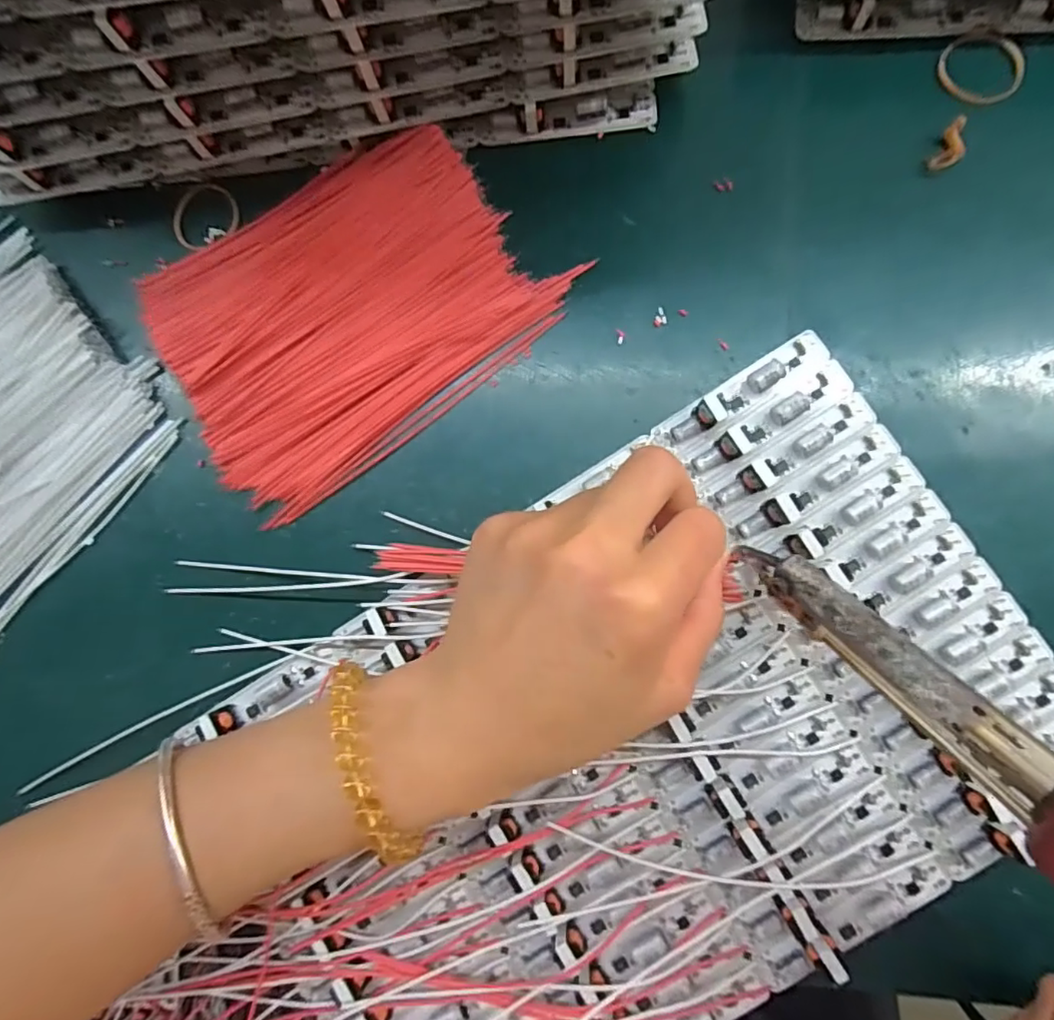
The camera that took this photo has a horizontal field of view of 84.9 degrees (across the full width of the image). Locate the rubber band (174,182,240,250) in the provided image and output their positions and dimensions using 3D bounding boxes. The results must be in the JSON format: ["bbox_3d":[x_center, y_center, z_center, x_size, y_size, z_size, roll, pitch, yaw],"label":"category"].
[{"bbox_3d":[-0.142,-0.128,0.253,0.030,0.006,0.030,0,92,5],"label":"rubber band"}]

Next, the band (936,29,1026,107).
[{"bbox_3d":[0.182,-0.177,0.230,0.029,0.004,0.032,-34,84,1],"label":"band"}]

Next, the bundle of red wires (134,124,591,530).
[{"bbox_3d":[-0.075,-0.082,0.237,0.150,0.016,0.109,-35,84,1],"label":"bundle of red wires"}]

